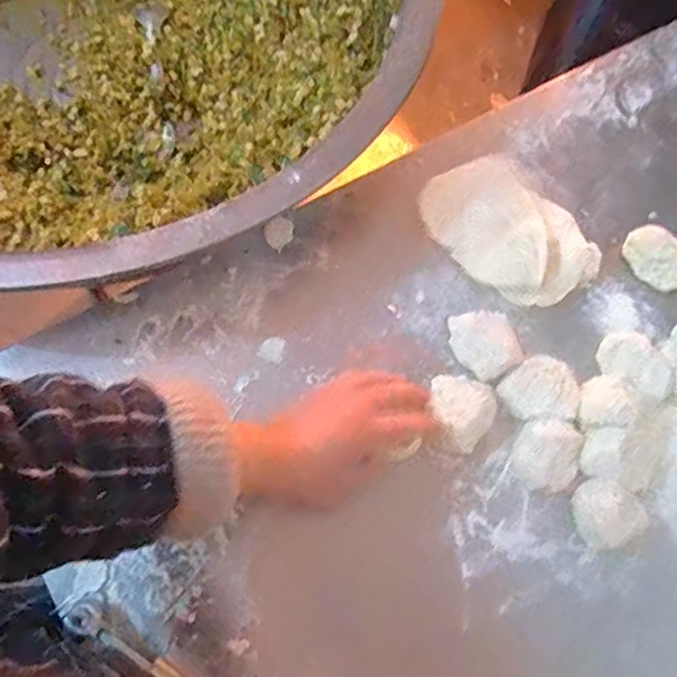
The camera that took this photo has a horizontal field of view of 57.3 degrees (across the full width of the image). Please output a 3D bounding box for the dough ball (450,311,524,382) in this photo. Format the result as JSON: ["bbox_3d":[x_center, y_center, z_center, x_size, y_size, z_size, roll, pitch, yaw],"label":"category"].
[{"bbox_3d":[0.124,0.004,0.530,0.048,0.021,0.062,-27,76,-12],"label":"dough ball"}]

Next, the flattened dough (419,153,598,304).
[{"bbox_3d":[0.159,-0.100,0.581,0.162,0.030,0.113,37,74,15],"label":"flattened dough"}]

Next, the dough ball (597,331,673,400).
[{"bbox_3d":[0.256,0.023,0.533,0.063,0.026,0.044,39,73,9],"label":"dough ball"}]

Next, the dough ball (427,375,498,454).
[{"bbox_3d":[0.100,0.057,0.511,0.056,0.025,0.058,0,69,1],"label":"dough ball"}]

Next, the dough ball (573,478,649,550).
[{"bbox_3d":[0.215,0.137,0.489,0.056,0.023,0.051,1,72,-4],"label":"dough ball"}]

